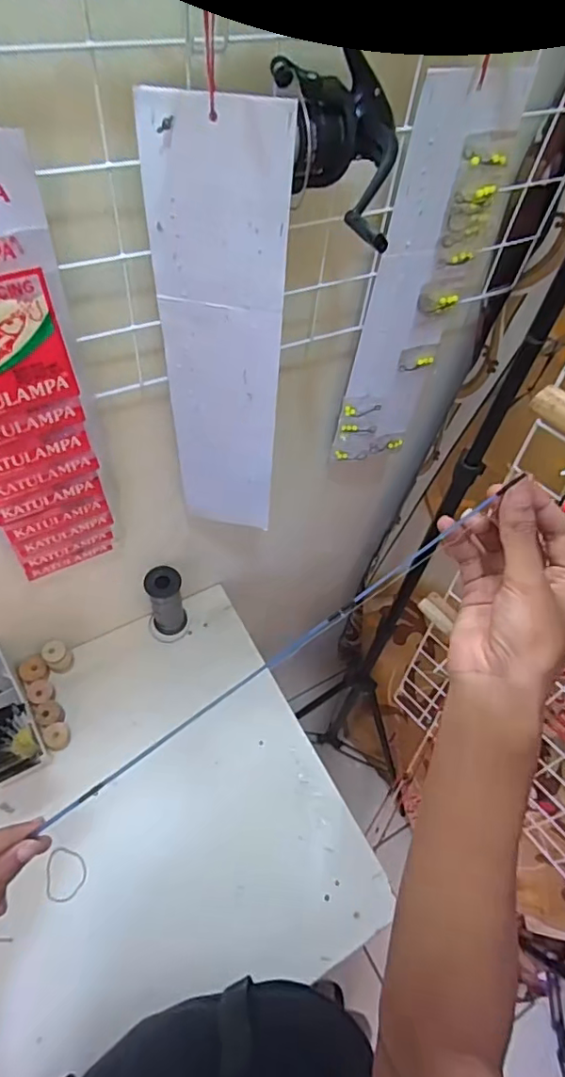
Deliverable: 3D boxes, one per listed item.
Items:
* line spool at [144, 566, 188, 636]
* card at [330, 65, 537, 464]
[{"bbox_3d":[-0.164,0.091,0.791,0.047,0.120,0.047,2,55,-3],"label":"line spool"},{"bbox_3d":[0.136,-0.228,0.581,0.110,0.413,0.016,-10,56,-14],"label":"card"}]

